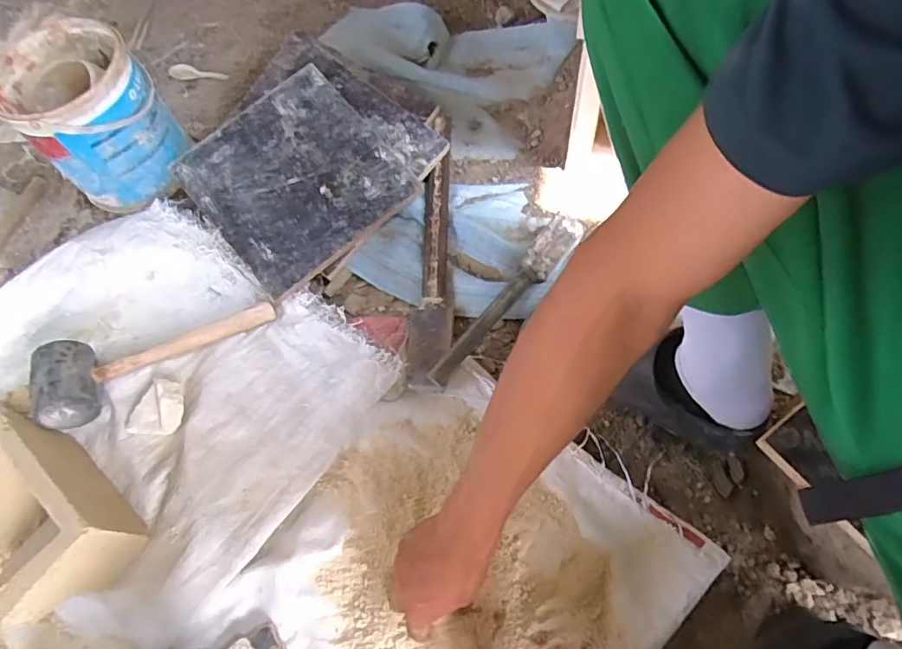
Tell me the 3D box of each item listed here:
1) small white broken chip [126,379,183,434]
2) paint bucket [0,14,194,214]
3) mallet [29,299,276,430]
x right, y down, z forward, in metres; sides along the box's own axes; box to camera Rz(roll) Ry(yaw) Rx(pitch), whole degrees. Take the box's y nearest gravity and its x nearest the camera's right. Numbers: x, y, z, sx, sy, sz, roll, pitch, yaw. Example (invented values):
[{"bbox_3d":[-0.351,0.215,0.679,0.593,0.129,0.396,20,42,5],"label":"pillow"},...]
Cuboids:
[{"bbox_3d":[-0.356,0.098,0.657,0.061,0.021,0.060,-1,65,3],"label":"small white broken chip"},{"bbox_3d":[-0.484,-0.280,0.759,0.163,0.186,0.161,-3,62,6],"label":"paint bucket"},{"bbox_3d":[-0.363,0.025,0.673,0.282,0.060,0.093,-26,67,-10],"label":"mallet"}]

